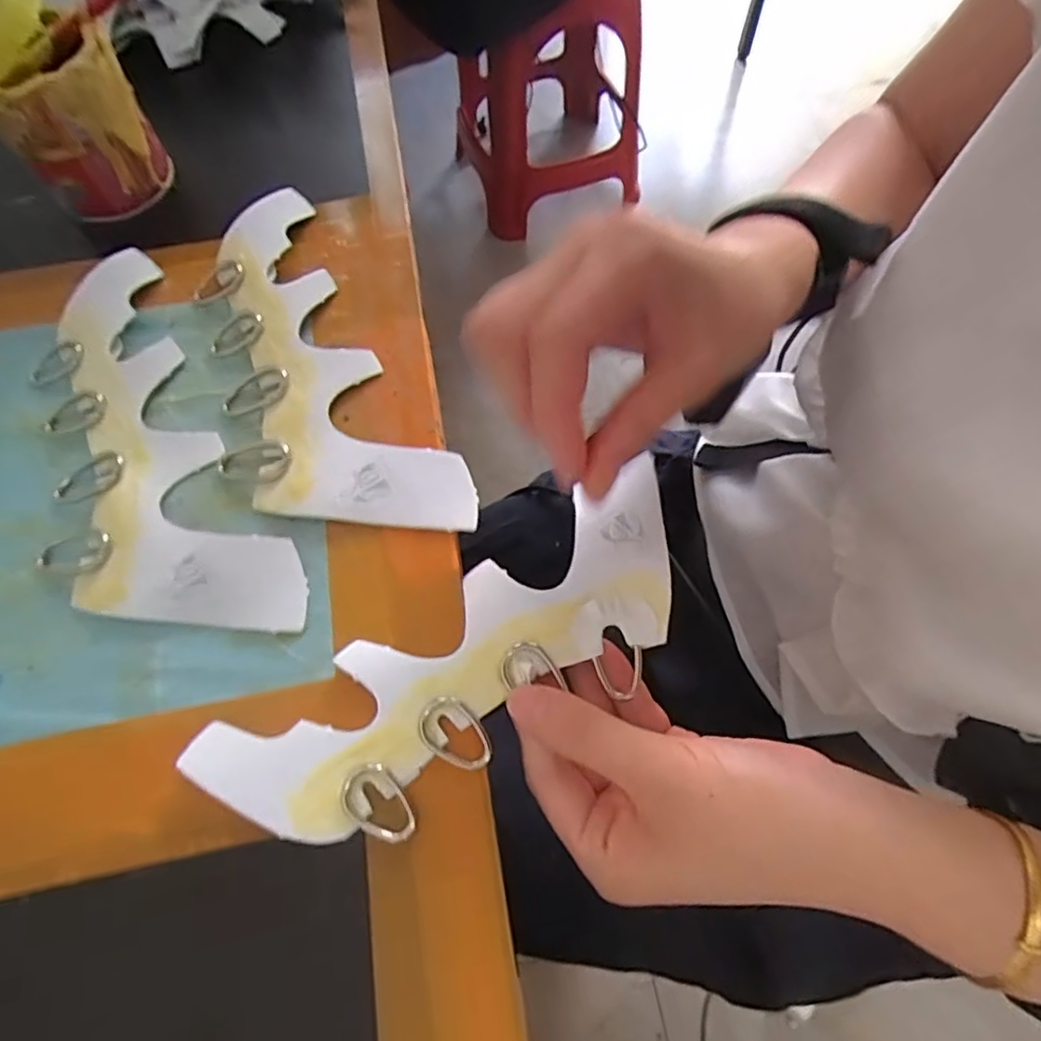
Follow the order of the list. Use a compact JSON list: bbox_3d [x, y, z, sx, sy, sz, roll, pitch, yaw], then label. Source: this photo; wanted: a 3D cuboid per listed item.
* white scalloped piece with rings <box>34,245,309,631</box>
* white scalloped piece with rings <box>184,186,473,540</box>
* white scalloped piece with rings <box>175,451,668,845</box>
[{"bbox_3d":[-0.171,-0.032,0.278,0.085,0.012,0.209,-27,68,-10],"label":"white scalloped piece with rings"},{"bbox_3d":[-0.104,-0.069,0.292,0.086,0.012,0.207,-29,69,-10],"label":"white scalloped piece with rings"},{"bbox_3d":[-0.017,0.054,0.241,0.201,0.010,0.066,-32,69,-13],"label":"white scalloped piece with rings"}]

